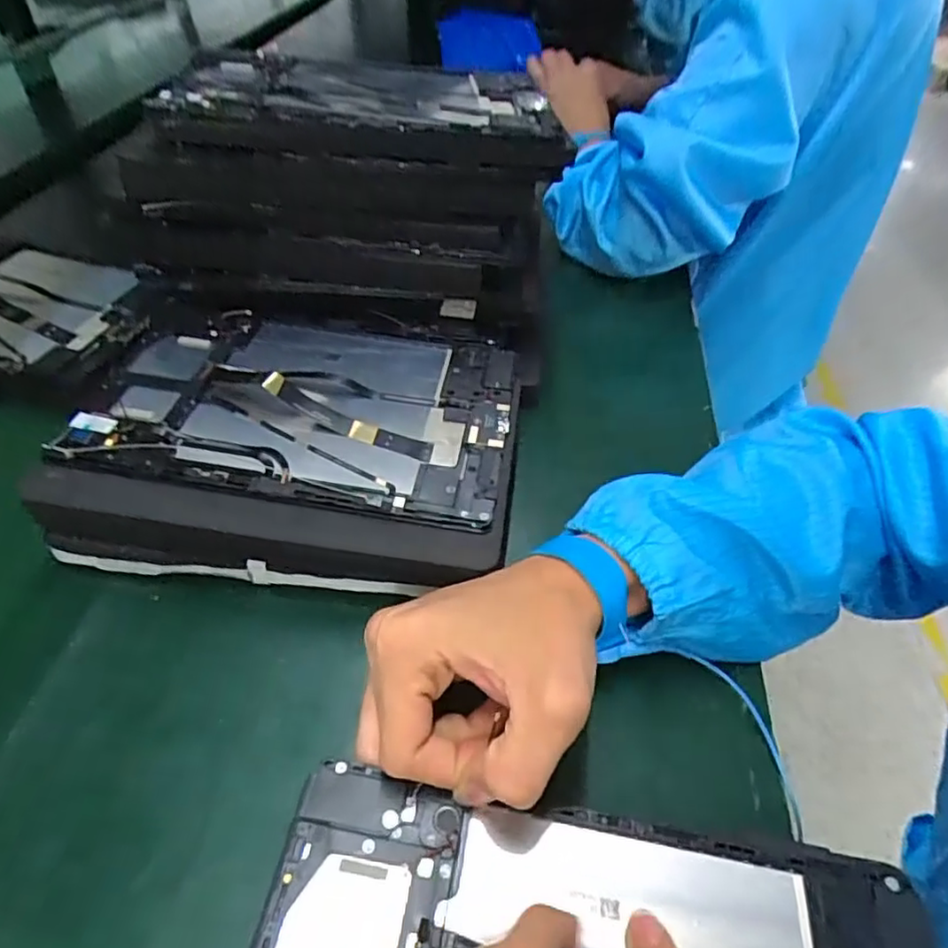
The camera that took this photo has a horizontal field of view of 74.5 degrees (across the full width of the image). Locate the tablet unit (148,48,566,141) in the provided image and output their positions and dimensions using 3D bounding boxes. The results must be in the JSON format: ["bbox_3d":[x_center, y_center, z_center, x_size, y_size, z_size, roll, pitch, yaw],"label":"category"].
[{"bbox_3d":[-0.068,-0.249,0.403,0.229,0.012,0.138,-1,47,-6],"label":"tablet unit"}]

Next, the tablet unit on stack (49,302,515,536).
[{"bbox_3d":[-0.097,-0.050,0.375,0.234,0.014,0.157,9,47,2],"label":"tablet unit on stack"}]

